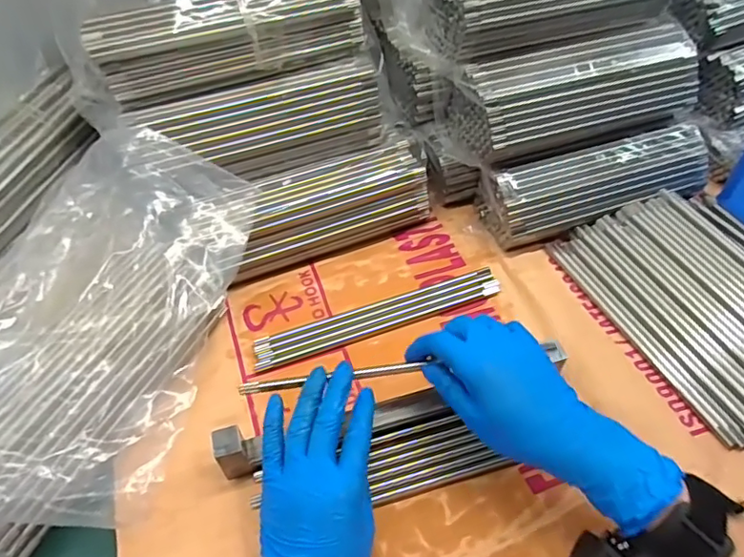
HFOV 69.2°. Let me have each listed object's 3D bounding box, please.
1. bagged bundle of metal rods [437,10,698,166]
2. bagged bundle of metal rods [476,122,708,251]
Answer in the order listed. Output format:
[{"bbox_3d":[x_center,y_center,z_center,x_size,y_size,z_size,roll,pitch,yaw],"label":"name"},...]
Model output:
[{"bbox_3d":[0.198,-0.183,0.540,0.250,0.089,0.096,-18,53,-14],"label":"bagged bundle of metal rods"},{"bbox_3d":[0.233,-0.098,0.558,0.237,0.066,0.069,-13,55,-11],"label":"bagged bundle of metal rods"}]

